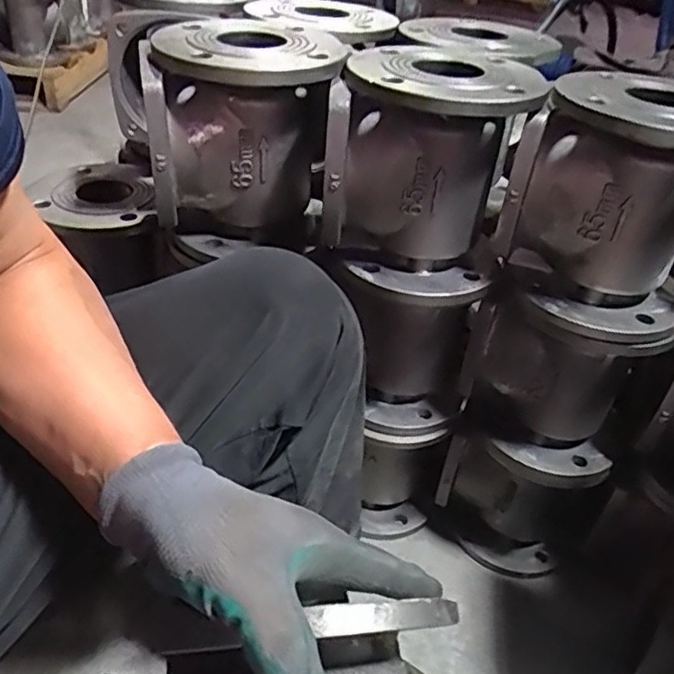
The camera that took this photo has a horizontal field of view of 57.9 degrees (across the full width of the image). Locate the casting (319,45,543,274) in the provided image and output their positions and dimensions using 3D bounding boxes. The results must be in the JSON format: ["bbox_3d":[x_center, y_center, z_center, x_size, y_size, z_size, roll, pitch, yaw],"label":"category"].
[{"bbox_3d":[0.088,-0.170,0.609,0.182,0.190,0.161,9,37,4],"label":"casting"}]

